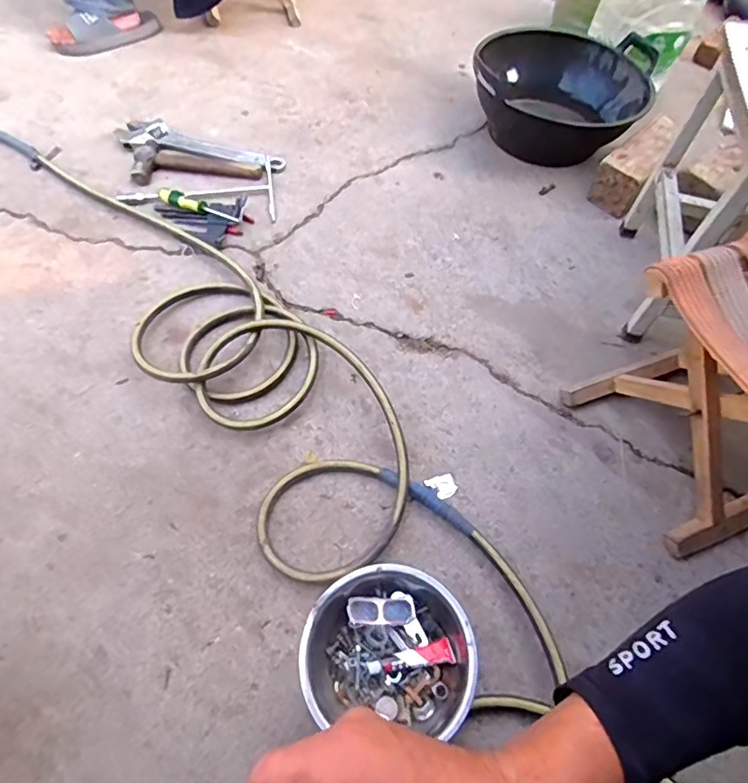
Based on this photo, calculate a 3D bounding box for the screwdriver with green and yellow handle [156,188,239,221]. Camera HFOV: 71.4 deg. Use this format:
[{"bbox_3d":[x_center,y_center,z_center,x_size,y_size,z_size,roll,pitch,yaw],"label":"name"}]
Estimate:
[{"bbox_3d":[-0.326,-0.341,0.969,0.163,0.029,0.026,25,64,11],"label":"screwdriver with green and yellow handle"}]

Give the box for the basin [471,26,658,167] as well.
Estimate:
[{"bbox_3d":[0.392,-0.632,1.120,0.364,0.145,0.286,10,59,4],"label":"basin"}]

